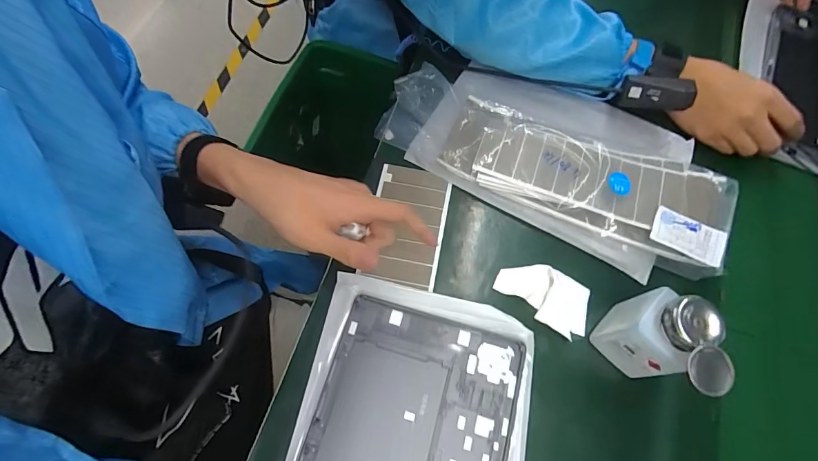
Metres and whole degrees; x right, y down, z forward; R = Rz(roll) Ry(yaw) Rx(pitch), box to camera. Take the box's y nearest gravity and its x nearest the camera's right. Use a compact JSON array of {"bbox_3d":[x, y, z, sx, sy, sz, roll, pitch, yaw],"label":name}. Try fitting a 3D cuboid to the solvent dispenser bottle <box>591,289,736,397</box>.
[{"bbox_3d":[0.207,0.093,0.331,0.052,0.102,0.071,-34,73,-15],"label":"solvent dispenser bottle"}]

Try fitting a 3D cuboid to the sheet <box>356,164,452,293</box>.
[{"bbox_3d":[-0.002,-0.007,0.421,0.077,0.006,0.130,10,68,4],"label":"sheet"}]

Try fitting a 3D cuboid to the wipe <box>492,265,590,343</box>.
[{"bbox_3d":[0.135,0.062,0.394,0.093,0.005,0.054,33,70,11],"label":"wipe"}]

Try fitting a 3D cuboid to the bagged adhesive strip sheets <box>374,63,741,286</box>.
[{"bbox_3d":[0.162,-0.094,0.440,0.370,0.042,0.199,23,69,7],"label":"bagged adhesive strip sheets"}]

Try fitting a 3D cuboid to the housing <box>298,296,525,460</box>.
[{"bbox_3d":[-0.006,0.197,0.334,0.166,0.008,0.252,16,68,4],"label":"housing"}]

